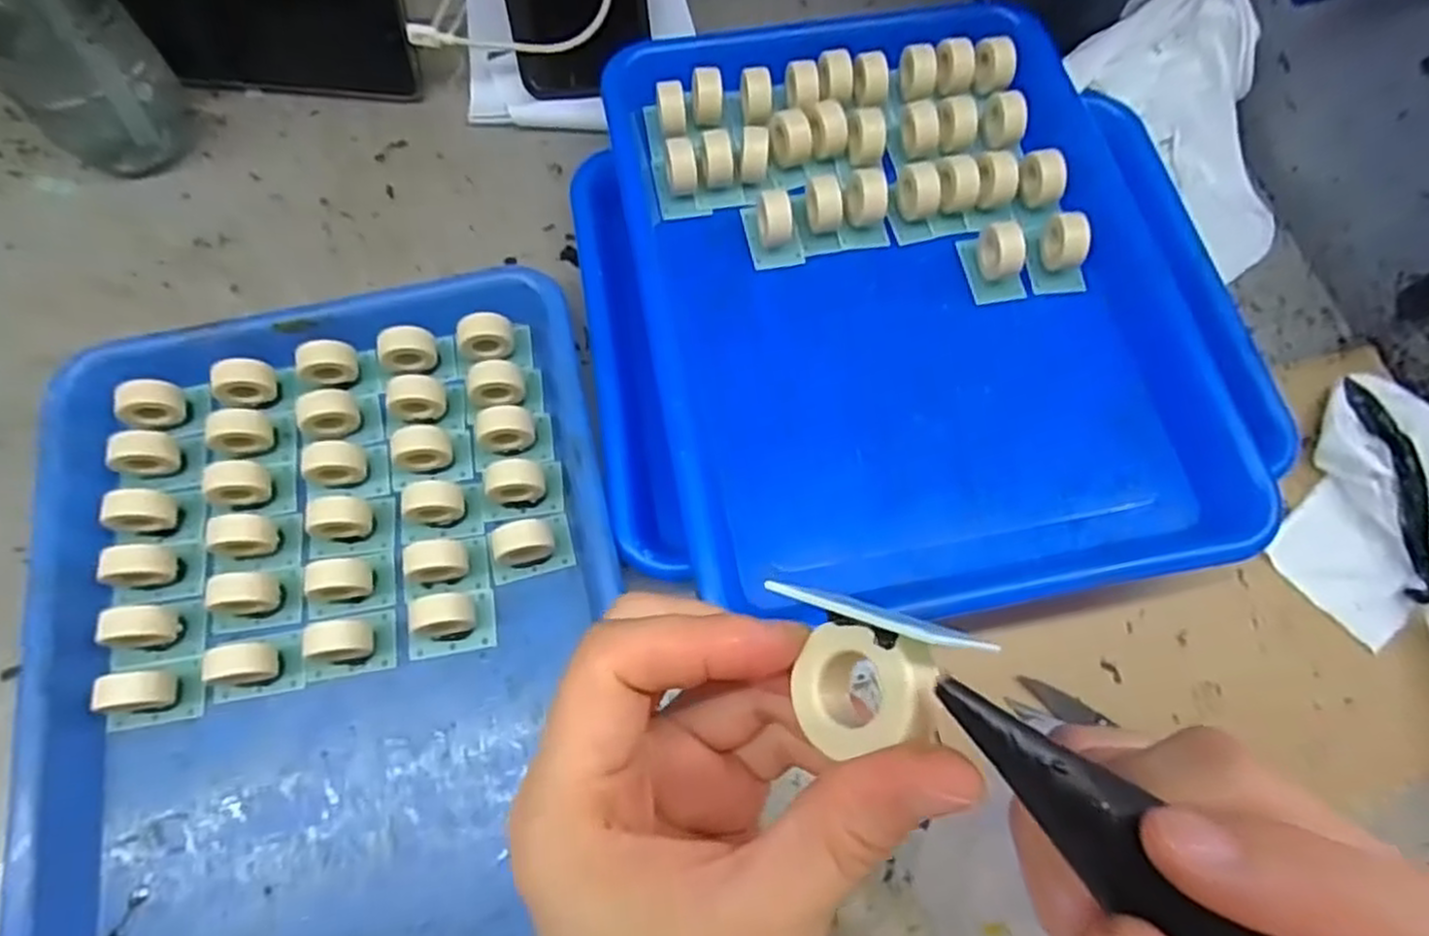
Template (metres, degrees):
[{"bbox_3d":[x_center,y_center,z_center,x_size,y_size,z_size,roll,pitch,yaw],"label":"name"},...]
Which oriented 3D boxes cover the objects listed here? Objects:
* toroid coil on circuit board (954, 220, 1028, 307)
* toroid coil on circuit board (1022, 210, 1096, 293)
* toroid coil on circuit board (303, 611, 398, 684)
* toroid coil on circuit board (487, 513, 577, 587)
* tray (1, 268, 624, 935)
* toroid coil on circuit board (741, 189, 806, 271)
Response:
[{"bbox_3d":[0.144,-0.109,0.370,0.025,0.032,0.037,-8,70,-5],"label":"toroid coil on circuit board"},{"bbox_3d":[0.177,-0.112,0.373,0.025,0.029,0.039,0,69,-2],"label":"toroid coil on circuit board"},{"bbox_3d":[-0.164,0.077,0.324,0.039,0.026,0.024,-10,70,-5],"label":"toroid coil on circuit board"},{"bbox_3d":[-0.087,0.036,0.344,0.038,0.023,0.027,-15,70,-7],"label":"toroid coil on circuit board"},{"bbox_3d":[-0.162,0.070,0.326,0.240,0.031,0.326,-12,70,-6],"label":"tray"},{"bbox_3d":[0.031,-0.127,0.375,0.027,0.027,0.037,-10,70,-5],"label":"toroid coil on circuit board"}]

